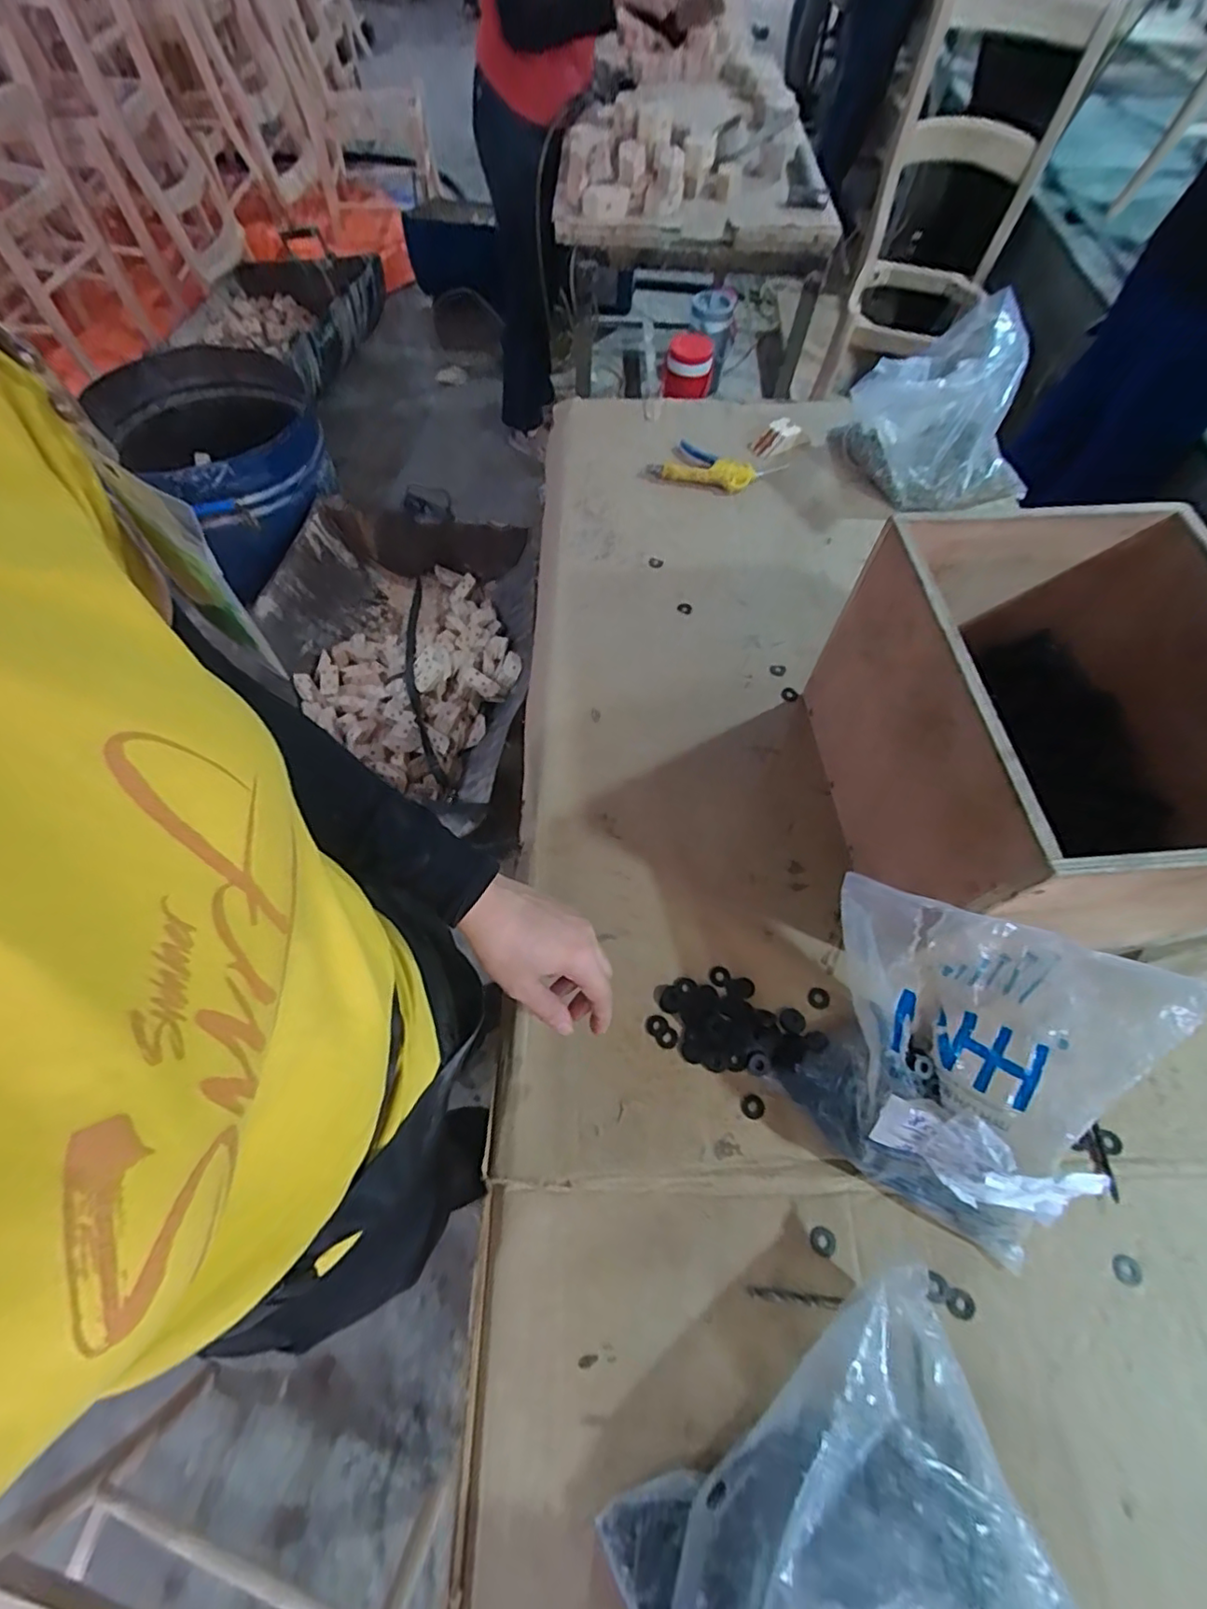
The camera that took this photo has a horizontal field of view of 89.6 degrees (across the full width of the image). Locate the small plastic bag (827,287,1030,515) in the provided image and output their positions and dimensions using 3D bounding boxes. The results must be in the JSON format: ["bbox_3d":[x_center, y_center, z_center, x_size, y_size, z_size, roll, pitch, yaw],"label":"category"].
[{"bbox_3d":[0.445,-0.518,0.799,0.179,0.174,0.168,-8,63,-6],"label":"small plastic bag"}]

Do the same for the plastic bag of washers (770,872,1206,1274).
[{"bbox_3d":[0.247,0.189,0.438,0.218,0.176,0.171,25,64,11],"label":"plastic bag of washers"}]

